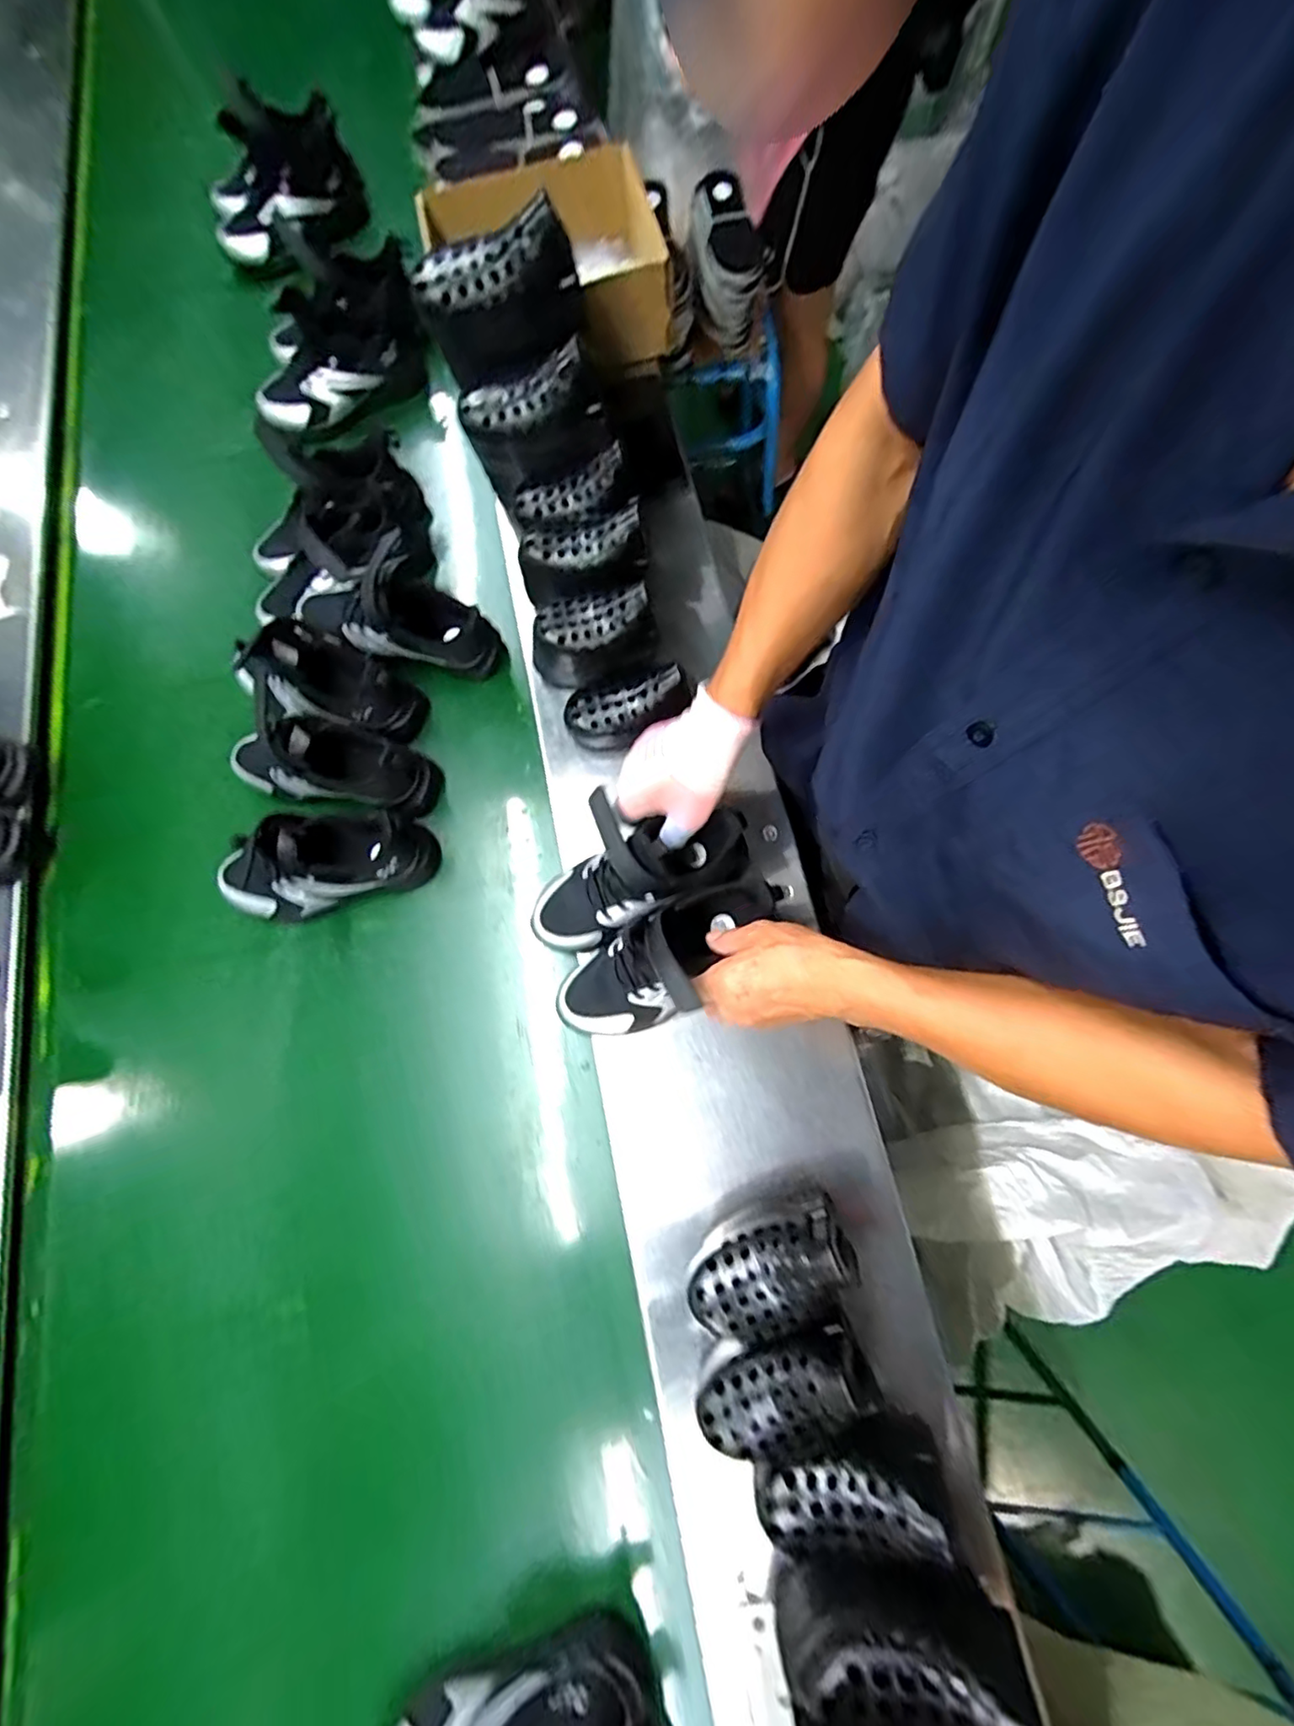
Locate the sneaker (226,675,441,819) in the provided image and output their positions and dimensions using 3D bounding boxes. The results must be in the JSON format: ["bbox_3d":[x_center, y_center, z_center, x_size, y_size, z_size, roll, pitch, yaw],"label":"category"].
[{"bbox_3d":[-0.335,-0.110,0.631,0.210,0.110,0.094,17,77,6],"label":"sneaker"}]

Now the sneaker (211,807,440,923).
[{"bbox_3d":[-0.327,0.000,0.603,0.211,0.112,0.082,-18,76,-3],"label":"sneaker"}]

